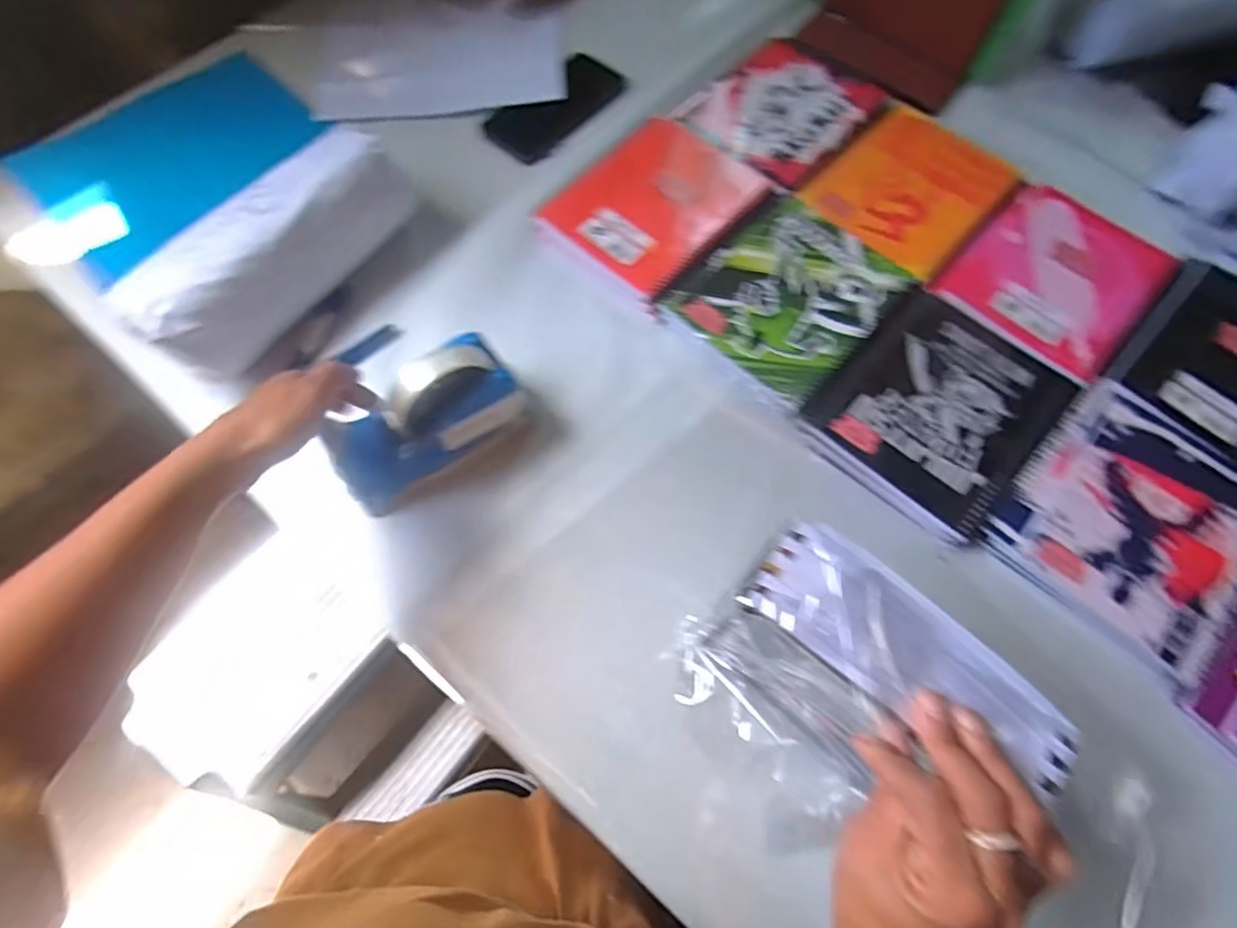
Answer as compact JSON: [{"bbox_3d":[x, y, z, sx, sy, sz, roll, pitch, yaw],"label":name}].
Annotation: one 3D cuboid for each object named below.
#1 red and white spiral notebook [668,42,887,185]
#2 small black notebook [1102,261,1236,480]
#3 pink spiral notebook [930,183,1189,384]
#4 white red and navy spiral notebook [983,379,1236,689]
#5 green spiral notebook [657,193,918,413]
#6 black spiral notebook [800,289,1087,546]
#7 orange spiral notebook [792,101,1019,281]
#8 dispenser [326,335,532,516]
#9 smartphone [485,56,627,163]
[{"bbox_3d":[0.183,-0.396,0.682,0.166,0.017,0.197,41,74,15],"label":"red and white spiral notebook"},{"bbox_3d":[0.562,-0.091,0.553,0.210,0.023,0.165,-41,72,-16],"label":"small black notebook"},{"bbox_3d":[0.430,-0.187,0.598,0.162,0.008,0.207,41,73,17],"label":"pink spiral notebook"},{"bbox_3d":[0.426,0.042,0.498,0.203,0.009,0.177,-42,72,-16],"label":"white red and navy spiral notebook"},{"bbox_3d":[0.160,-0.162,0.581,0.168,0.008,0.195,41,73,17],"label":"green spiral notebook"},{"bbox_3d":[0.284,-0.053,0.536,0.170,0.008,0.207,39,72,16],"label":"black spiral notebook"},{"bbox_3d":[0.301,-0.288,0.633,0.160,0.011,0.190,41,73,17],"label":"orange spiral notebook"},{"bbox_3d":[-0.153,-0.038,0.483,0.146,0.090,0.053,-36,72,-13],"label":"dispenser"},{"bbox_3d":[-0.074,-0.404,0.693,0.083,0.006,0.172,36,71,15],"label":"smartphone"}]

